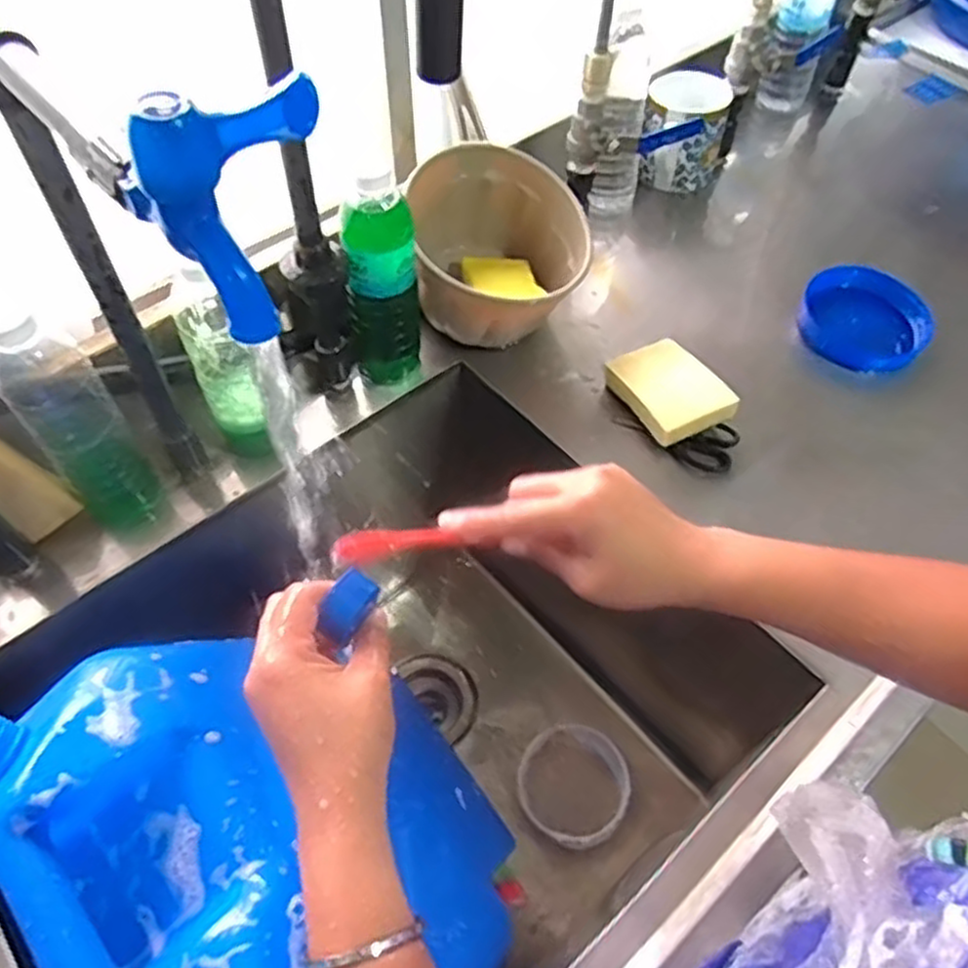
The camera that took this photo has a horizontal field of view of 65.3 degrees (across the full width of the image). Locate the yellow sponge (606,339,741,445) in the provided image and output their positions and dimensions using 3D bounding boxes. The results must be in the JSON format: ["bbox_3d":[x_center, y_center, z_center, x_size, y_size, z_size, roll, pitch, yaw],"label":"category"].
[{"bbox_3d":[0.165,-0.085,0.678,0.080,0.020,0.096,-28,58,-10],"label":"yellow sponge"}]

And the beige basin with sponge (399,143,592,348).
[{"bbox_3d":[0.013,-0.214,0.700,0.159,0.111,0.148,0,56,0],"label":"beige basin with sponge"}]

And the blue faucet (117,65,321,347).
[{"bbox_3d":[-0.091,-0.105,0.285,0.042,0.079,0.062,27,60,17],"label":"blue faucet"}]

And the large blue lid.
[{"bbox_3d":[0.382,-0.166,0.759,0.117,0.032,0.114,0,56,0],"label":"large blue lid"}]

